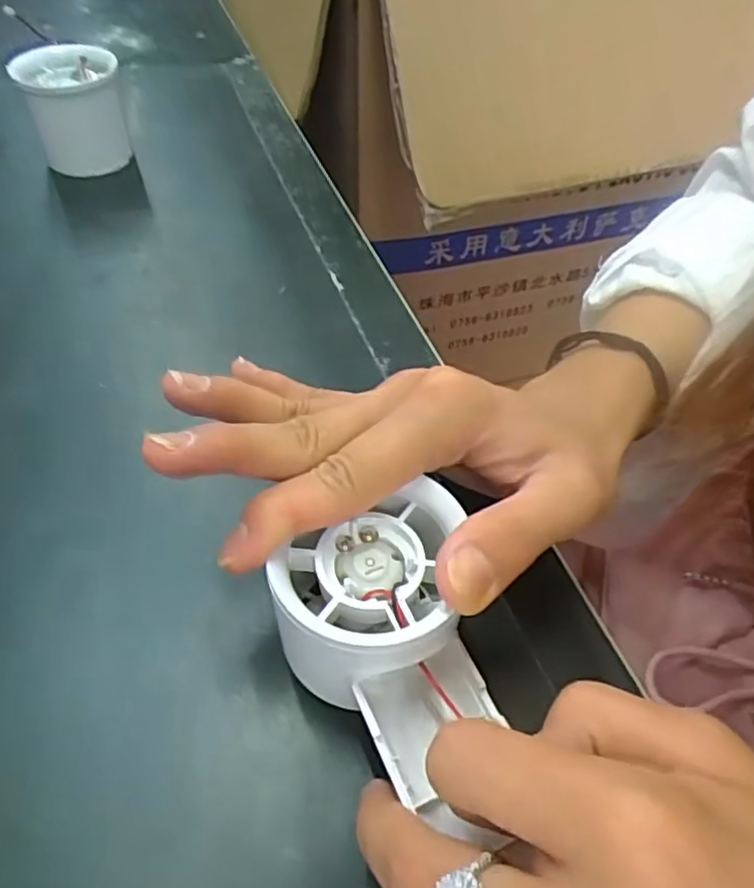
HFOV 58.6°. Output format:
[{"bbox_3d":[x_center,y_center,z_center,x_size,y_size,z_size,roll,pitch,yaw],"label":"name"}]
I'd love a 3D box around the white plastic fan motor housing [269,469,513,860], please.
[{"bbox_3d":[0.004,0.056,0.178,0.053,0.031,0.082,-12,52,-12],"label":"white plastic fan motor housing"}]

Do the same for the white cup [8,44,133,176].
[{"bbox_3d":[-0.171,-0.192,0.385,0.048,0.058,0.046,-12,52,-12],"label":"white cup"}]

